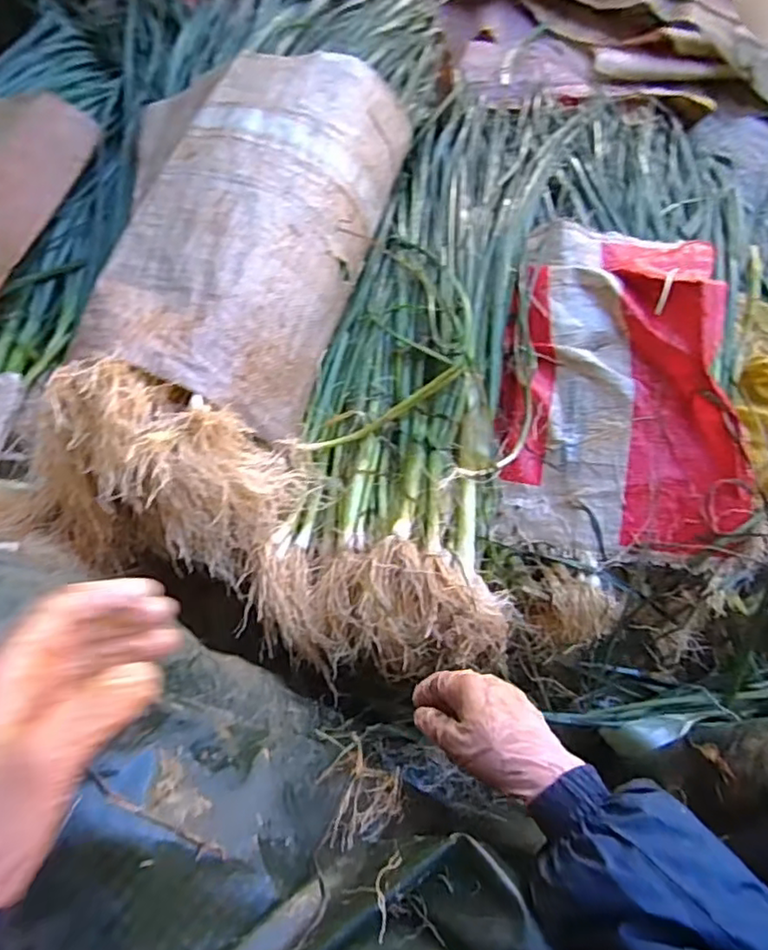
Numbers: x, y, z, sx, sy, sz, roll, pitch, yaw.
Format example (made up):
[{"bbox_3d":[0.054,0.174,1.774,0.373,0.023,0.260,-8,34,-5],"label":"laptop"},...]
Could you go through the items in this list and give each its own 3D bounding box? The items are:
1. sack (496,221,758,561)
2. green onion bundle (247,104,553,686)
[{"bbox_3d":[0.240,-0.116,0.638,0.232,0.099,0.397,1,67,3],"label":"sack"},{"bbox_3d":[0.066,-0.206,0.753,0.238,0.121,0.864,9,68,6],"label":"green onion bundle"}]

